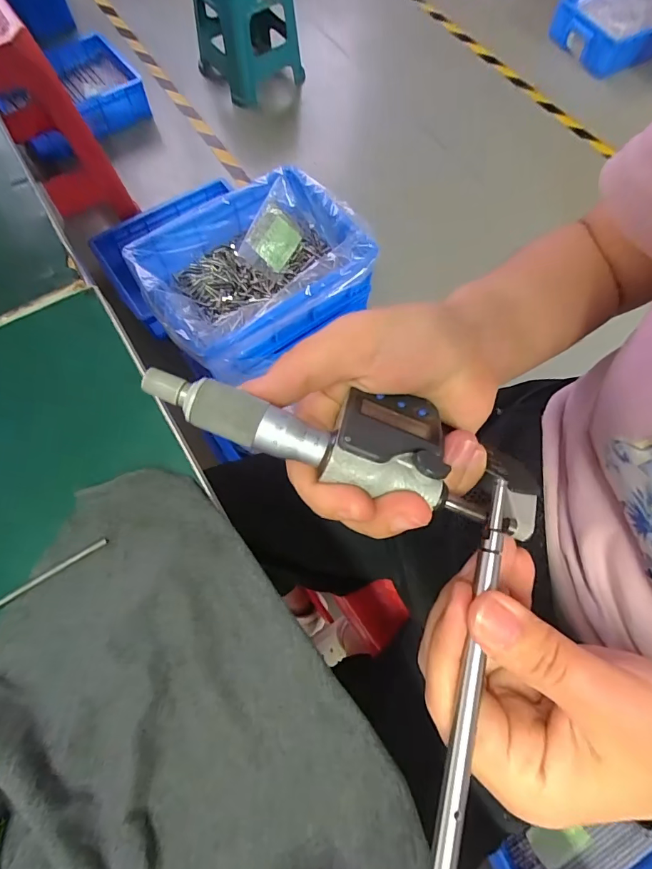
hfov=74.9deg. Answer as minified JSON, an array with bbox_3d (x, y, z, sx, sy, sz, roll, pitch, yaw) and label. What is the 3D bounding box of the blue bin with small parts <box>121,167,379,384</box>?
[{"bbox_3d":[-0.141,-0.328,0.870,0.408,0.131,0.314,-35,74,-13],"label":"blue bin with small parts"}]

